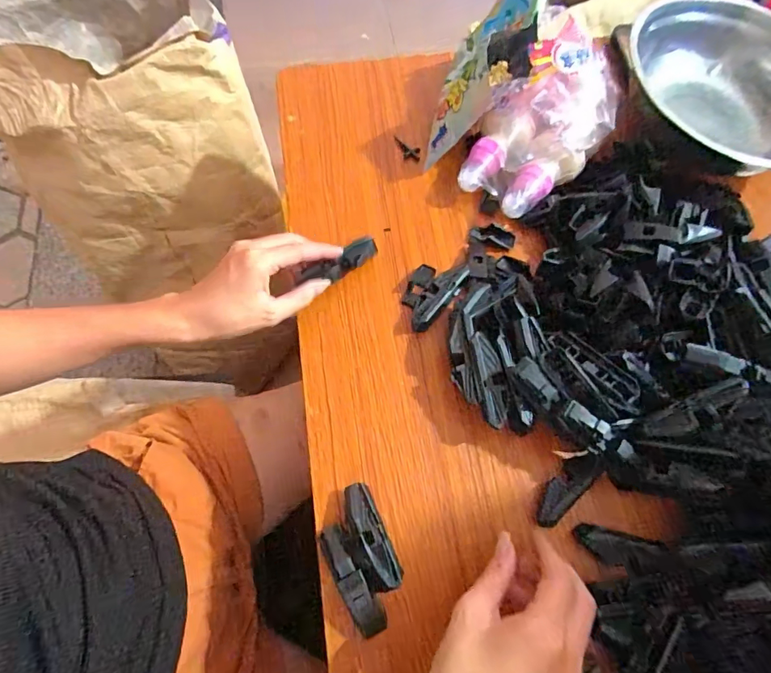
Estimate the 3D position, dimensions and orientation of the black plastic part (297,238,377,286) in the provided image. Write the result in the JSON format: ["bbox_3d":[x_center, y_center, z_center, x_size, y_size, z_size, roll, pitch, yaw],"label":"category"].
[{"bbox_3d":[-0.040,-0.062,0.407,0.074,0.018,0.018,-28,71,-10],"label":"black plastic part"}]

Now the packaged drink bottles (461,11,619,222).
[{"bbox_3d":[0.140,-0.189,0.418,0.097,0.107,0.156,26,71,9],"label":"packaged drink bottles"}]

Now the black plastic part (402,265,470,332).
[{"bbox_3d":[0.038,-0.036,0.403,0.041,0.021,0.065,28,71,10],"label":"black plastic part"}]

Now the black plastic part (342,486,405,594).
[{"bbox_3d":[-0.013,0.140,0.326,0.028,0.022,0.071,-22,70,-9],"label":"black plastic part"}]

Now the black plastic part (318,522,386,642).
[{"bbox_3d":[-0.024,0.166,0.321,0.020,0.023,0.074,-29,72,-11],"label":"black plastic part"}]

